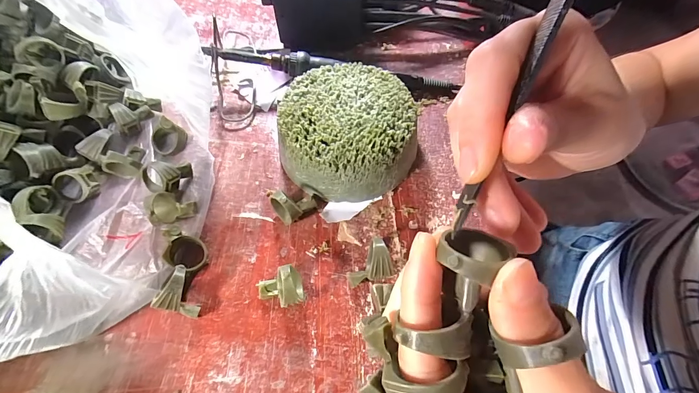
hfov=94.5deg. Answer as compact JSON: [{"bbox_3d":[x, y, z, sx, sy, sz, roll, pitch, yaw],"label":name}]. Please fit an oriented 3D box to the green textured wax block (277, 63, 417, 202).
[{"bbox_3d":[-0.002,-0.051,0.251,0.098,0.047,0.105,-1,62,0],"label":"green textured wax block"}]

